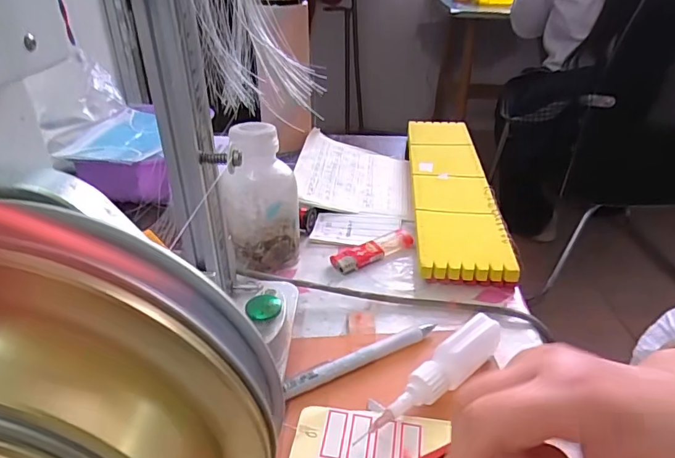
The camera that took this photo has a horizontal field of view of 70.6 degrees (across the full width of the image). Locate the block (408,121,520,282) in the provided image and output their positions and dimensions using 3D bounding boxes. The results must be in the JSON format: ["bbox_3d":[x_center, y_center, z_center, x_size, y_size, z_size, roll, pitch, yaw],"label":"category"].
[{"bbox_3d":[0.126,-0.055,0.538,0.082,0.017,0.336,2,34,4],"label":"block"}]

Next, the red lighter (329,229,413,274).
[{"bbox_3d":[0.034,0.020,0.450,0.084,0.017,0.023,-17,36,-27],"label":"red lighter"}]

